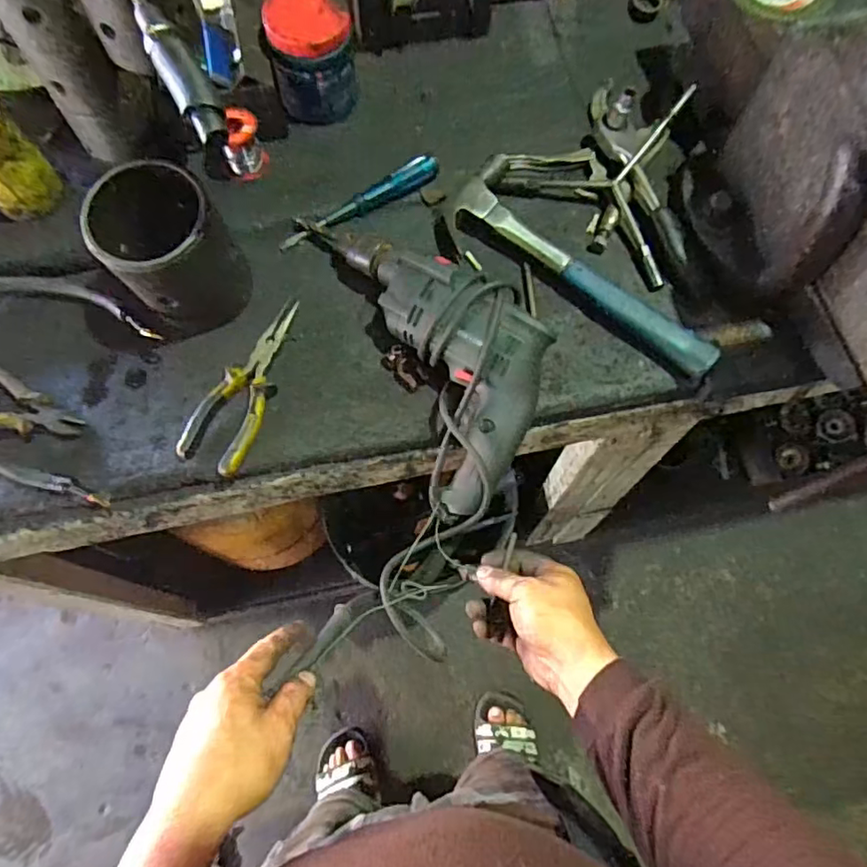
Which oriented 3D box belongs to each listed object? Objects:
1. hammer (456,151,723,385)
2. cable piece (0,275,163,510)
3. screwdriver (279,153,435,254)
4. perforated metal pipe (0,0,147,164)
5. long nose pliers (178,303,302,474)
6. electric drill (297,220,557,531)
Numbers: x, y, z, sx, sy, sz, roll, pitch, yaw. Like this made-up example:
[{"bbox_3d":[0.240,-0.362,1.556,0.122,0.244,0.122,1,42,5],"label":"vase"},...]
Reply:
[{"bbox_3d":[0.153,-0.168,0.621,0.325,0.031,0.092,42,75,14],"label":"hammer"},{"bbox_3d":[-0.413,-0.065,0.601,0.264,0.039,0.205,19,71,7],"label":"cable piece"},{"bbox_3d":[-0.085,-0.261,0.661,0.192,0.037,0.024,-25,72,-9],"label":"screwdriver"},{"bbox_3d":[-0.344,-0.366,0.561,0.075,0.196,0.077,0,70,0],"label":"perforated metal pipe"},{"bbox_3d":[-0.183,-0.054,0.597,0.061,0.019,0.195,22,71,8],"label":"long nose pliers"},{"bbox_3d":[0.010,-0.100,0.570,0.140,0.083,0.343,-26,80,-9],"label":"electric drill"}]

